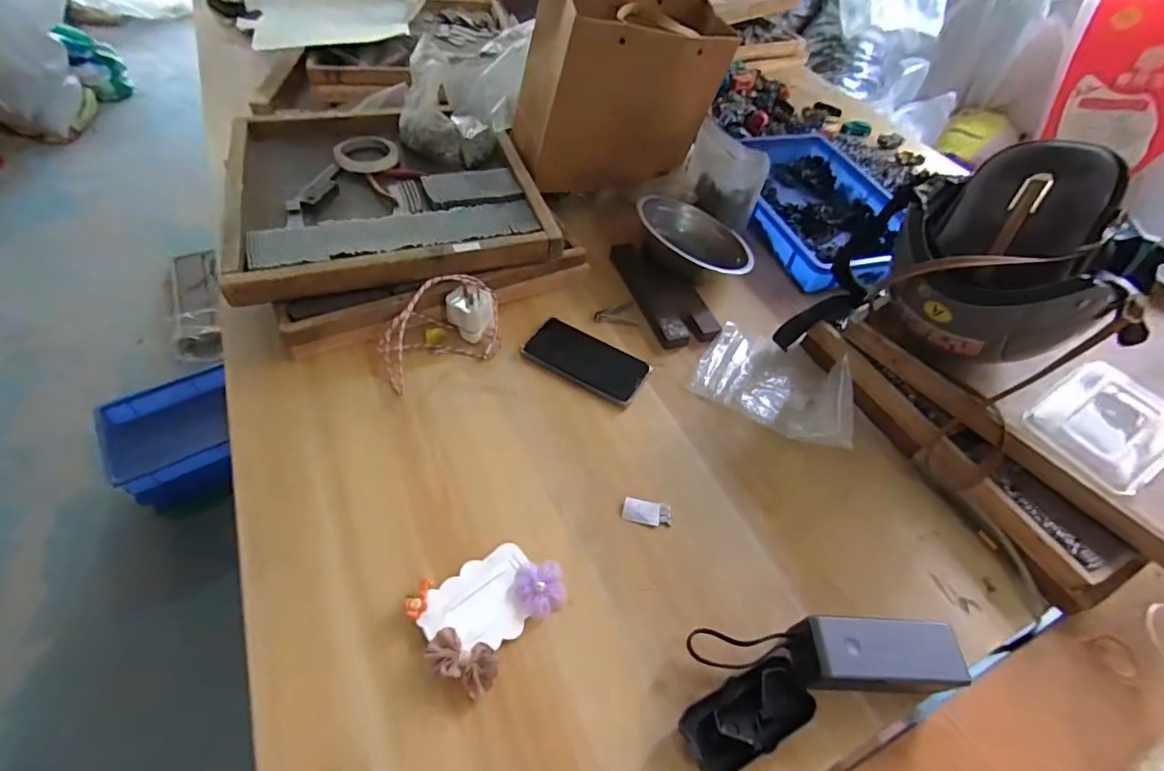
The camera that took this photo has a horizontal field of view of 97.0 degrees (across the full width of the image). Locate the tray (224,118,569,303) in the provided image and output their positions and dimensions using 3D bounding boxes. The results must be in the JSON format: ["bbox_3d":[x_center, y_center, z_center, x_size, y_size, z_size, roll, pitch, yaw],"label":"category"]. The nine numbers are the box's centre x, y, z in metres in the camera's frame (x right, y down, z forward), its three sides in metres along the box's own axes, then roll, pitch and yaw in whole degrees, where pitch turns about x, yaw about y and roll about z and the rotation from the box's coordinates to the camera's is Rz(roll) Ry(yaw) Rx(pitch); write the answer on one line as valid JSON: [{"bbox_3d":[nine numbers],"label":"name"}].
[{"bbox_3d":[-0.278,-0.293,0.736,0.403,0.038,0.415,-13,55,-16],"label":"tray"}]

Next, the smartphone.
[{"bbox_3d":[0.006,-0.033,0.657,0.155,0.011,0.081,27,54,14],"label":"smartphone"}]

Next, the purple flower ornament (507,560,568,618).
[{"bbox_3d":[-0.041,0.186,0.470,0.049,0.012,0.046,3,52,-4],"label":"purple flower ornament"}]

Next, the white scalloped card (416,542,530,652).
[{"bbox_3d":[-0.086,0.193,0.459,0.103,0.005,0.076,-33,64,-34],"label":"white scalloped card"}]

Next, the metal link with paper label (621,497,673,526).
[{"bbox_3d":[0.068,0.132,0.537,0.050,0.004,0.026,11,52,1],"label":"metal link with paper label"}]

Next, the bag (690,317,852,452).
[{"bbox_3d":[0.246,-0.008,0.651,0.192,0.043,0.144,22,49,16],"label":"bag"}]

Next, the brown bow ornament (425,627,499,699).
[{"bbox_3d":[-0.097,0.226,0.425,0.060,0.020,0.035,30,55,16],"label":"brown bow ornament"}]

